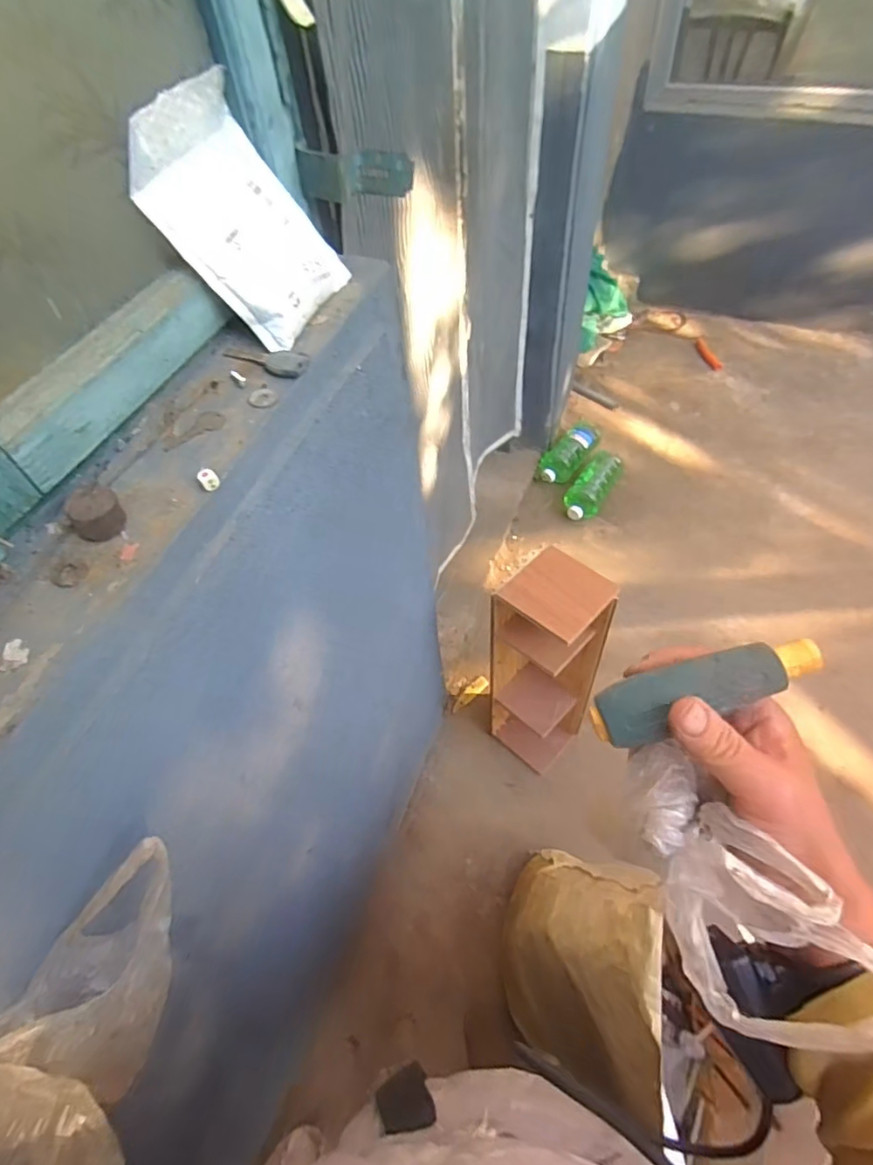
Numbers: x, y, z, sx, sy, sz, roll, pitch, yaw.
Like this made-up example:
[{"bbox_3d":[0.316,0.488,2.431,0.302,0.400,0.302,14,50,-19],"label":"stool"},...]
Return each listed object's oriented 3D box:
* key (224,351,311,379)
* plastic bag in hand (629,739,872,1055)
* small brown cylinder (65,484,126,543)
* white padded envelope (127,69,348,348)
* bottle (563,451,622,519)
[{"bbox_3d":[-0.143,-0.192,0.505,0.074,0.009,0.028,18,57,17],"label":"key"},{"bbox_3d":[0.125,0.136,0.267,0.051,0.061,0.124,-26,57,-16],"label":"plastic bag in hand"},{"bbox_3d":[-0.228,-0.046,0.396,0.032,0.029,0.023,-36,59,-20],"label":"small brown cylinder"},{"bbox_3d":[-0.155,-0.300,0.487,0.030,0.173,0.127,-3,50,47],"label":"white padded envelope"},{"bbox_3d":[0.448,-0.269,1.730,0.108,0.087,0.240,29,61,23],"label":"bottle"}]

